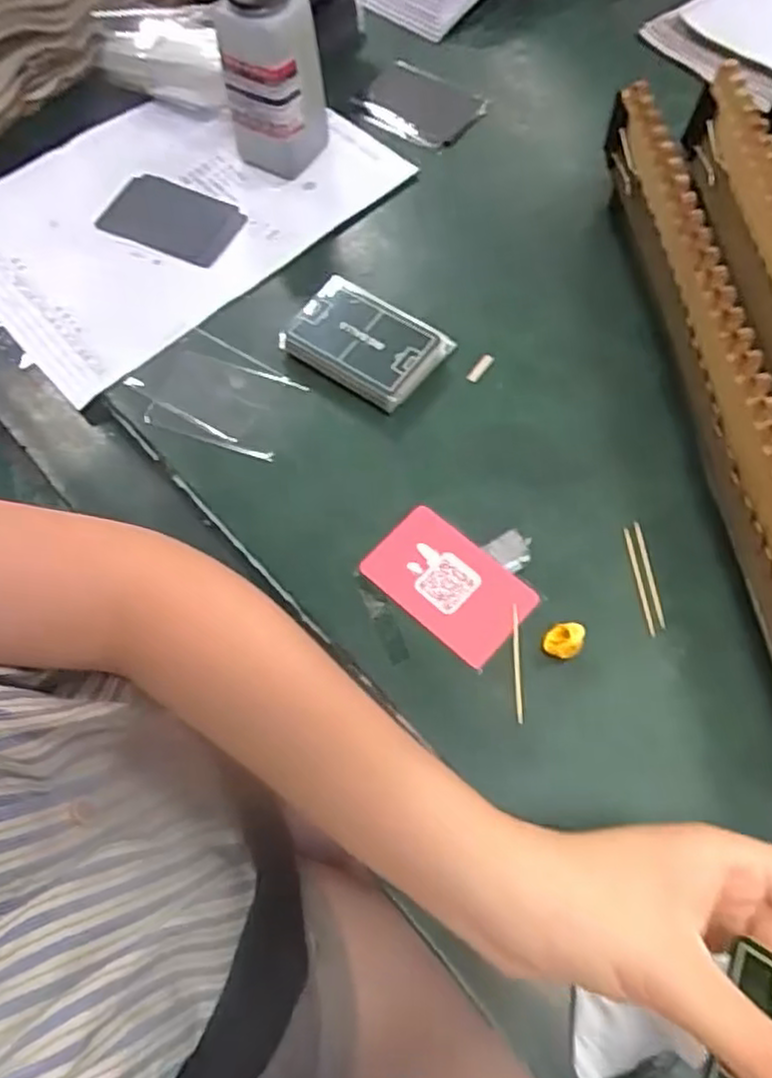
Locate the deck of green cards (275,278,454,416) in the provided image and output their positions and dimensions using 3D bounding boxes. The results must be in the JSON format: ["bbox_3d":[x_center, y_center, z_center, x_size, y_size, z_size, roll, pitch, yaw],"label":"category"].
[{"bbox_3d":[-0.016,-0.124,0.462,0.095,0.026,0.063,33,70,16],"label":"deck of green cards"}]

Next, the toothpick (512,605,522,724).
[{"bbox_3d":[0.067,0.064,0.374,0.004,0.006,0.060,1,62,3],"label":"toothpick"}]

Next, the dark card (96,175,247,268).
[{"bbox_3d":[-0.152,-0.231,0.523,0.101,0.005,0.063,22,63,12],"label":"dark card"}]

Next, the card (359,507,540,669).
[{"bbox_3d":[0.034,0.024,0.395,0.084,0.004,0.053,40,72,18],"label":"card"}]

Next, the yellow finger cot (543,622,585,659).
[{"bbox_3d":[0.091,0.052,0.373,0.018,0.012,0.018,-1,65,2],"label":"yellow finger cot"}]

